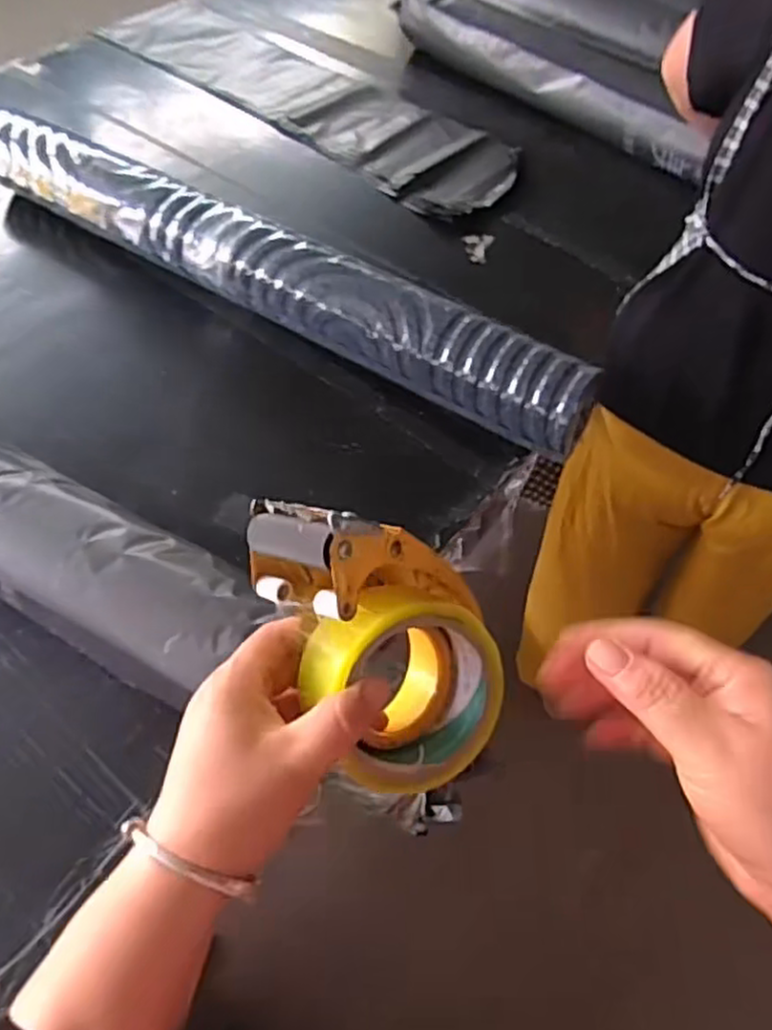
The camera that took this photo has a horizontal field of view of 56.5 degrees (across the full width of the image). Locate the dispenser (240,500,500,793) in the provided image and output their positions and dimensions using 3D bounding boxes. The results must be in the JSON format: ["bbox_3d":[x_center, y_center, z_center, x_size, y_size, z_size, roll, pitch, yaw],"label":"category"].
[{"bbox_3d":[-0.009,0.061,0.354,0.063,0.158,0.091,-1,40,49],"label":"dispenser"}]

